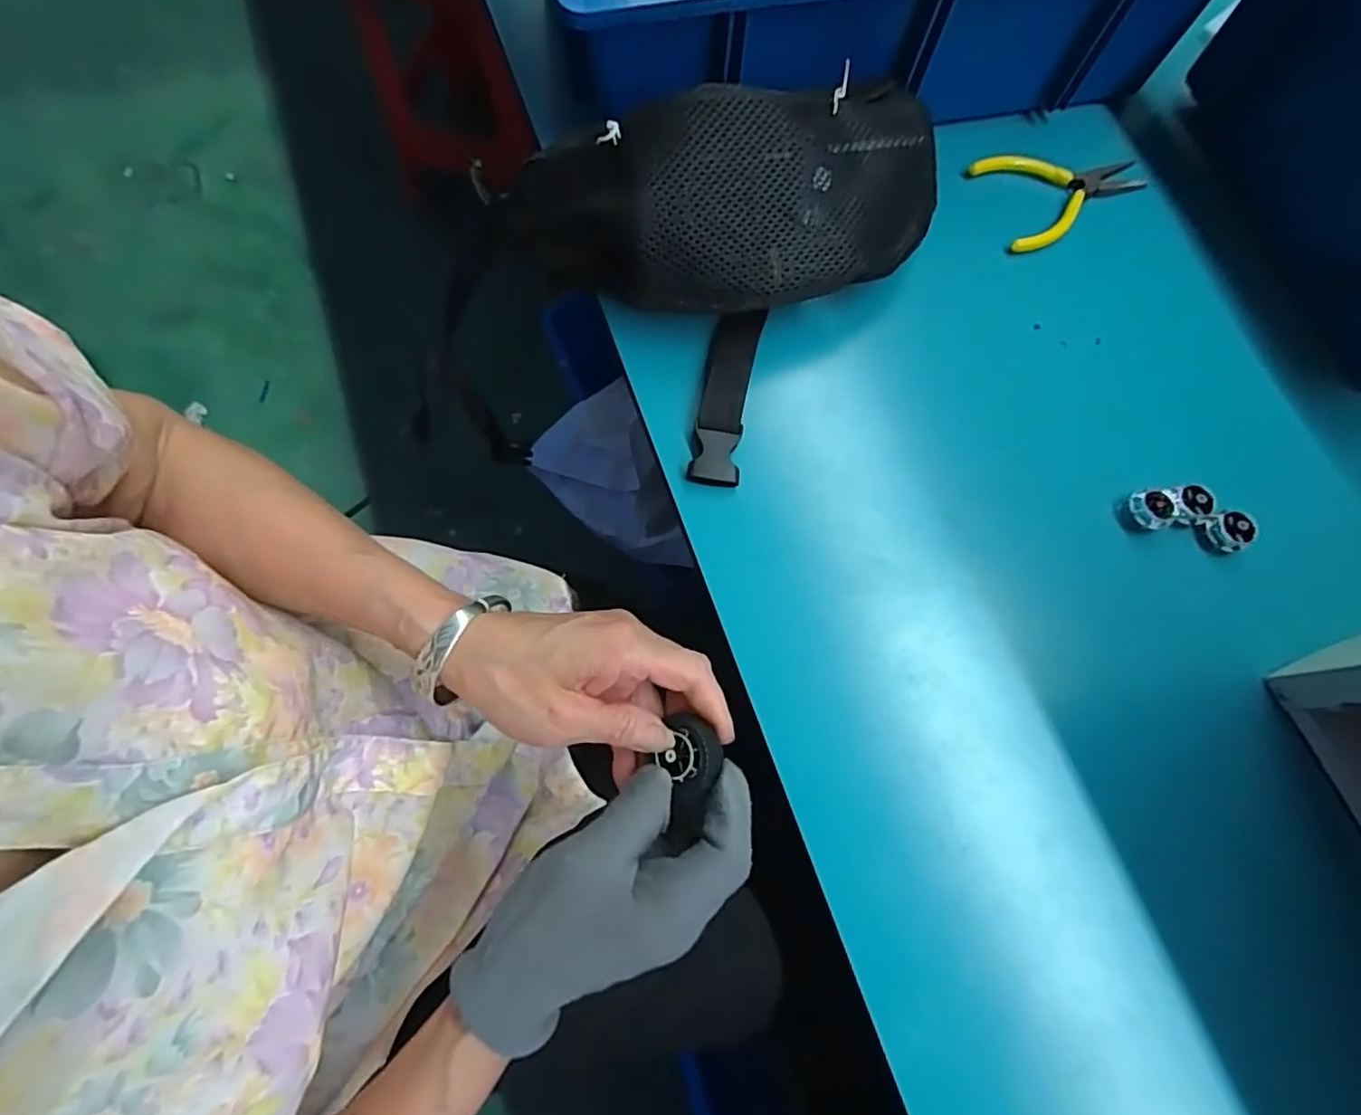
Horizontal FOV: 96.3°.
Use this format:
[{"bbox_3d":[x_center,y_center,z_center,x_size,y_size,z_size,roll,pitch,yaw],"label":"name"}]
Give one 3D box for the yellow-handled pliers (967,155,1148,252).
[{"bbox_3d":[0.275,-0.266,0.438,0.117,0.009,0.077,-18,74,-6],"label":"yellow-handled pliers"}]

